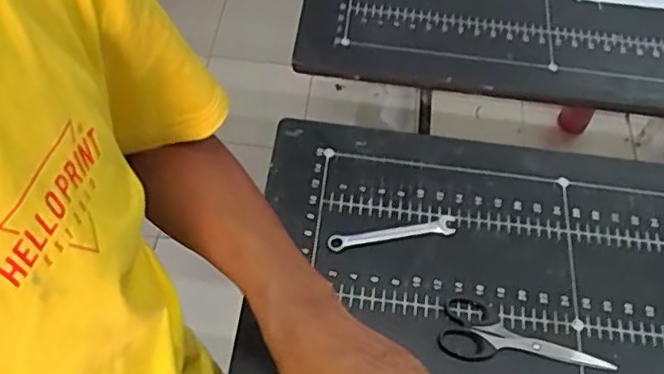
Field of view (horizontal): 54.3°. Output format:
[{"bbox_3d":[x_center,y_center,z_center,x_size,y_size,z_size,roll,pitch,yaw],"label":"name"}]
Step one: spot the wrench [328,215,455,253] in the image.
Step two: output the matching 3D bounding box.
[{"bbox_3d":[0.060,0.045,0.632,0.126,0.010,0.020,-10,59,-10],"label":"wrench"}]

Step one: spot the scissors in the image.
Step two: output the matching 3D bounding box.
[{"bbox_3d":[0.172,0.140,0.576,0.148,0.004,0.056,14,57,5],"label":"scissors"}]

